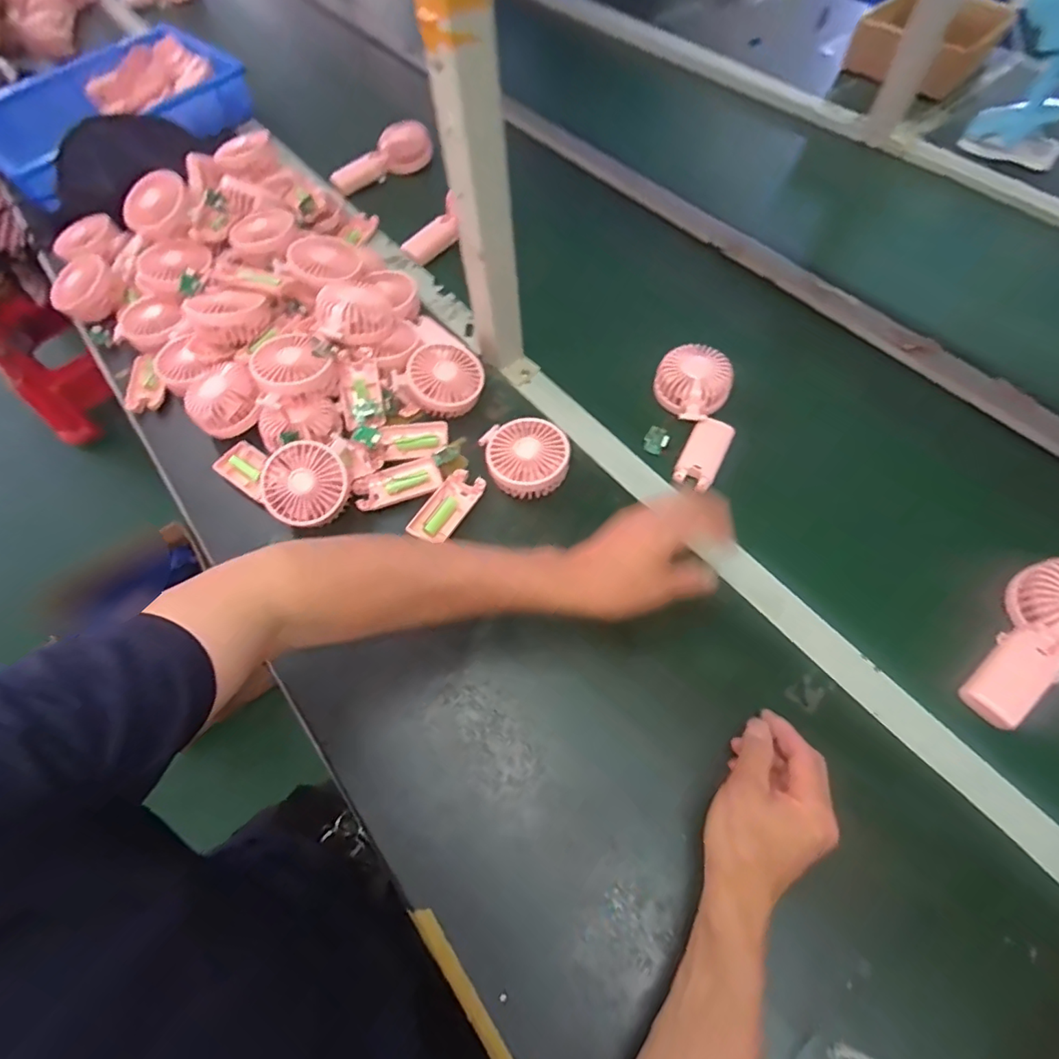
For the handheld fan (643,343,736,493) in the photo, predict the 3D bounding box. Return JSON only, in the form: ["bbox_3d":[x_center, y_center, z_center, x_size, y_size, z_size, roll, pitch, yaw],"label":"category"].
[{"bbox_3d":[0.190,-0.138,0.621,0.093,0.044,0.169,10,63,9],"label":"handheld fan"}]

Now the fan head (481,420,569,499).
[{"bbox_3d":[-0.007,-0.077,0.589,0.097,0.040,0.086,3,62,5],"label":"fan head"}]

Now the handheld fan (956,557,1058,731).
[{"bbox_3d":[0.461,0.105,0.482,0.080,0.037,0.174,42,84,22],"label":"handheld fan"}]

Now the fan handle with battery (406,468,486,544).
[{"bbox_3d":[-0.089,-0.025,0.580,0.042,0.012,0.093,29,68,18],"label":"fan handle with battery"}]

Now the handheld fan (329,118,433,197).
[{"bbox_3d":[-0.256,-0.636,0.923,0.050,0.059,0.191,38,70,21],"label":"handheld fan"}]

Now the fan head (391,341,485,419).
[{"bbox_3d":[-0.103,-0.177,0.638,0.089,0.038,0.084,36,68,-2],"label":"fan head"}]

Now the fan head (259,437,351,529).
[{"bbox_3d":[-0.233,-0.047,0.563,0.086,0.037,0.086,-14,84,0],"label":"fan head"}]

